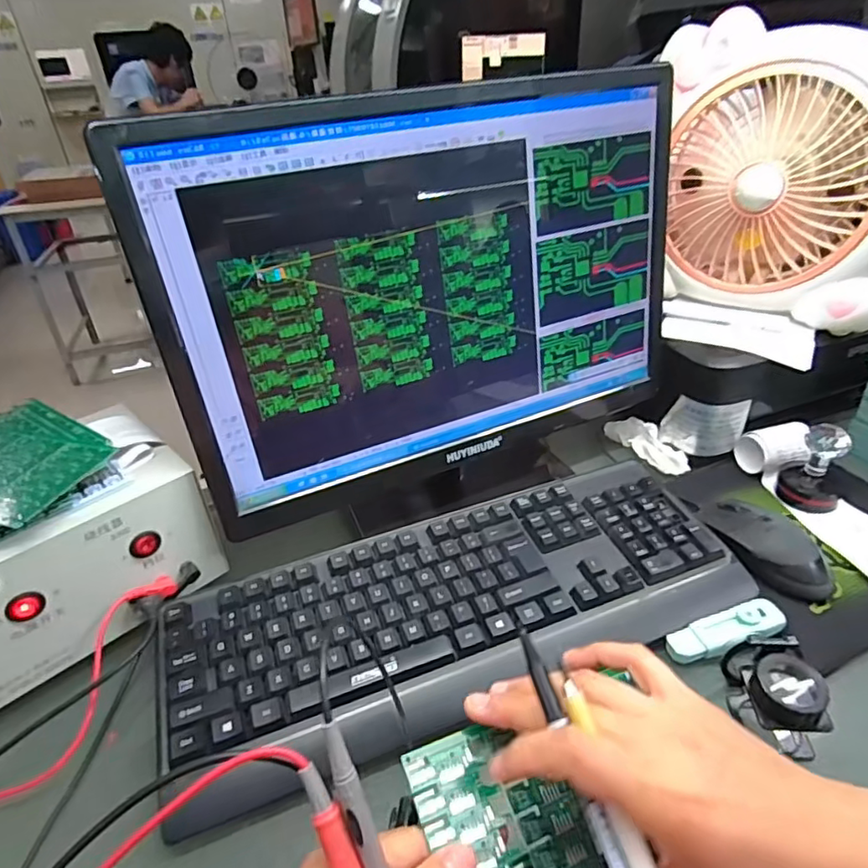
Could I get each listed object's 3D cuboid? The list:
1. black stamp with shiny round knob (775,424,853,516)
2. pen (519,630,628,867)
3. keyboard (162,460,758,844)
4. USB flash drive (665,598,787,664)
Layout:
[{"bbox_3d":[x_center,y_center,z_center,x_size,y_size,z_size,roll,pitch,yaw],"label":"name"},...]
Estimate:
[{"bbox_3d":[0.355,0.028,0.524,0.051,0.075,0.052,26,44,36],"label":"black stamp with shiny round knob"},{"bbox_3d":[0.064,0.150,0.242,0.010,0.008,0.130,-13,61,-14],"label":"pen"},{"bbox_3d":[0.026,0.130,0.430,0.426,0.036,0.160,-14,35,-16],"label":"keyboard"},{"bbox_3d":[0.213,0.144,0.414,0.088,0.010,0.026,-18,46,-6],"label":"USB flash drive"}]

